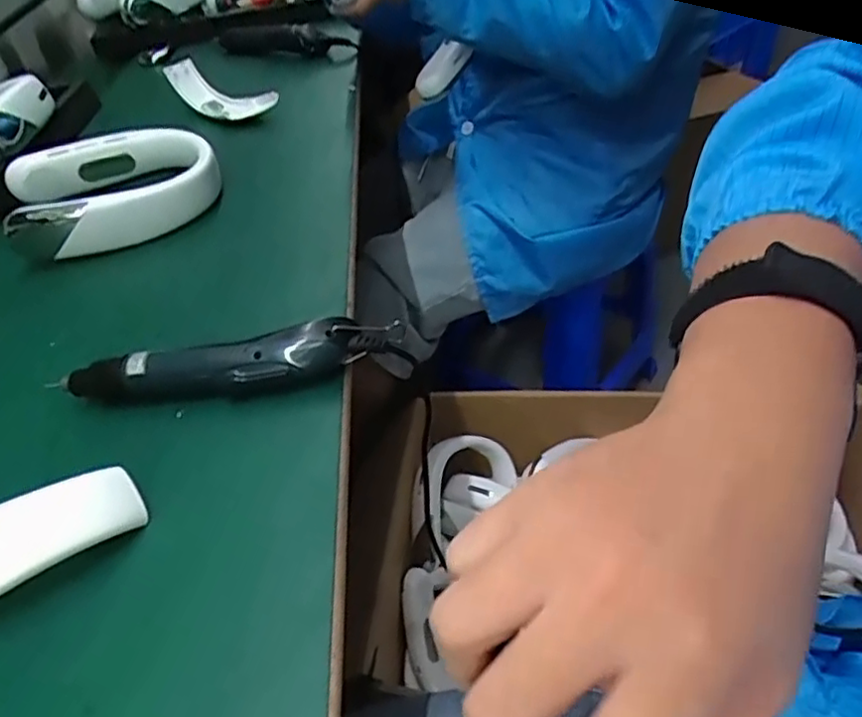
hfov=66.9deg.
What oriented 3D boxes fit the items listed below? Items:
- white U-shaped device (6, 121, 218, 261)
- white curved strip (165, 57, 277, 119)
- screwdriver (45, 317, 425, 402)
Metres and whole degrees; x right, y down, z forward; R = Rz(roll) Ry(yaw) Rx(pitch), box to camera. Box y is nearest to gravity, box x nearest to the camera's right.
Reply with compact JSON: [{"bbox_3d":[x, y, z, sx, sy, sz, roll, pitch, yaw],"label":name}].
[{"bbox_3d":[-0.336,-0.181,0.691,0.208,0.055,0.168,-24,46,-20],"label":"white U-shaped device"},{"bbox_3d":[-0.275,-0.338,0.836,0.180,0.042,0.043,28,52,31],"label":"white curved strip"},{"bbox_3d":[-0.141,0.006,0.467,0.244,0.044,0.032,-6,42,-1],"label":"screwdriver"}]

